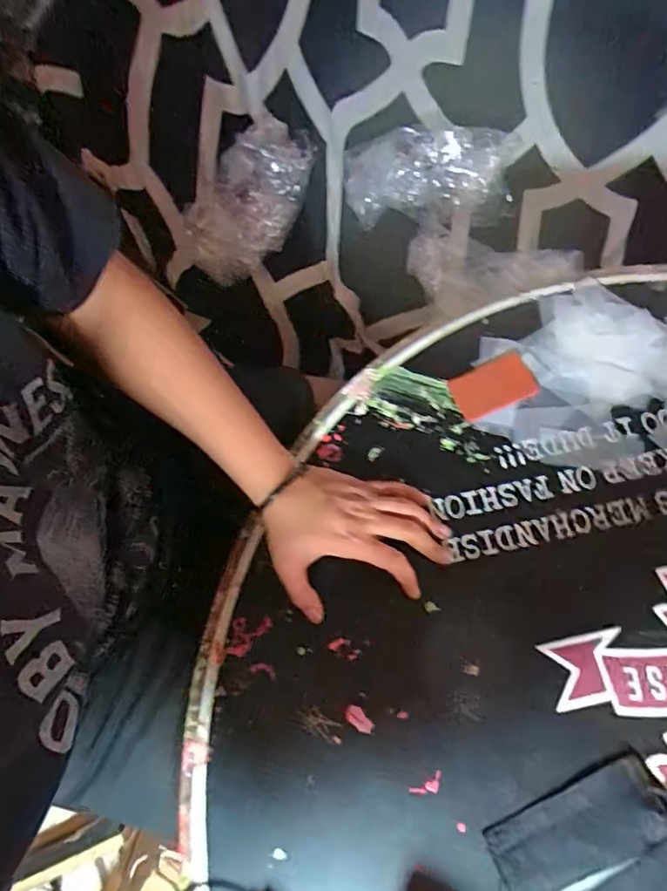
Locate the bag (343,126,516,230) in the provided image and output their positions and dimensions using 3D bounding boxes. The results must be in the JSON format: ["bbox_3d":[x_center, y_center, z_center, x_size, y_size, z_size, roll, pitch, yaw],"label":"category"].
[{"bbox_3d":[0.177,-0.506,0.959,0.317,0.081,0.160,6,69,5],"label":"bag"}]

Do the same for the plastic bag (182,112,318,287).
[{"bbox_3d":[-0.159,-0.479,1.009,0.176,0.114,0.336,31,92,-13],"label":"plastic bag"}]

